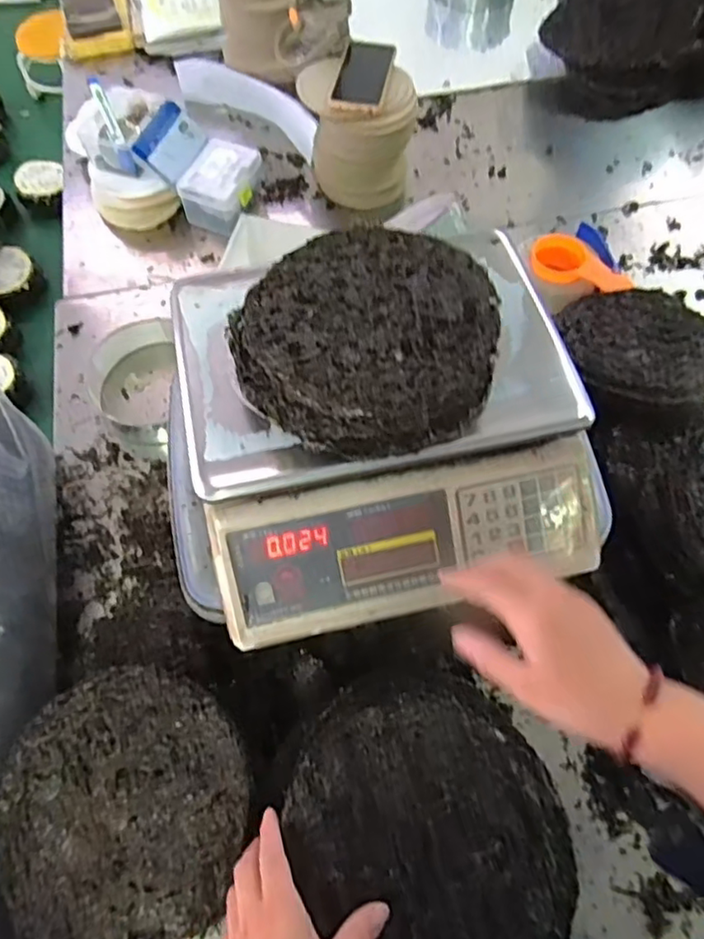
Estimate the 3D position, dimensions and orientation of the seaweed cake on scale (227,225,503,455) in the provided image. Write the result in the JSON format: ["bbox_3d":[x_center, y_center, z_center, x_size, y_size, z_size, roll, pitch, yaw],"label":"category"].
[{"bbox_3d":[0.011,-0.109,0.493,0.203,0.041,0.201,0,63,0],"label":"seaweed cake on scale"}]

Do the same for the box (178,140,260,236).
[{"bbox_3d":[-0.205,-0.448,0.975,0.093,0.078,0.127,14,64,7],"label":"box"}]

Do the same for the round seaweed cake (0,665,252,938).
[{"bbox_3d":[-0.183,0.263,0.485,0.195,0.019,0.196,-5,63,-2],"label":"round seaweed cake"}]

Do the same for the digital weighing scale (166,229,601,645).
[{"bbox_3d":[0.019,-0.041,0.547,0.349,0.107,0.312,-11,63,-6],"label":"digital weighing scale"}]

